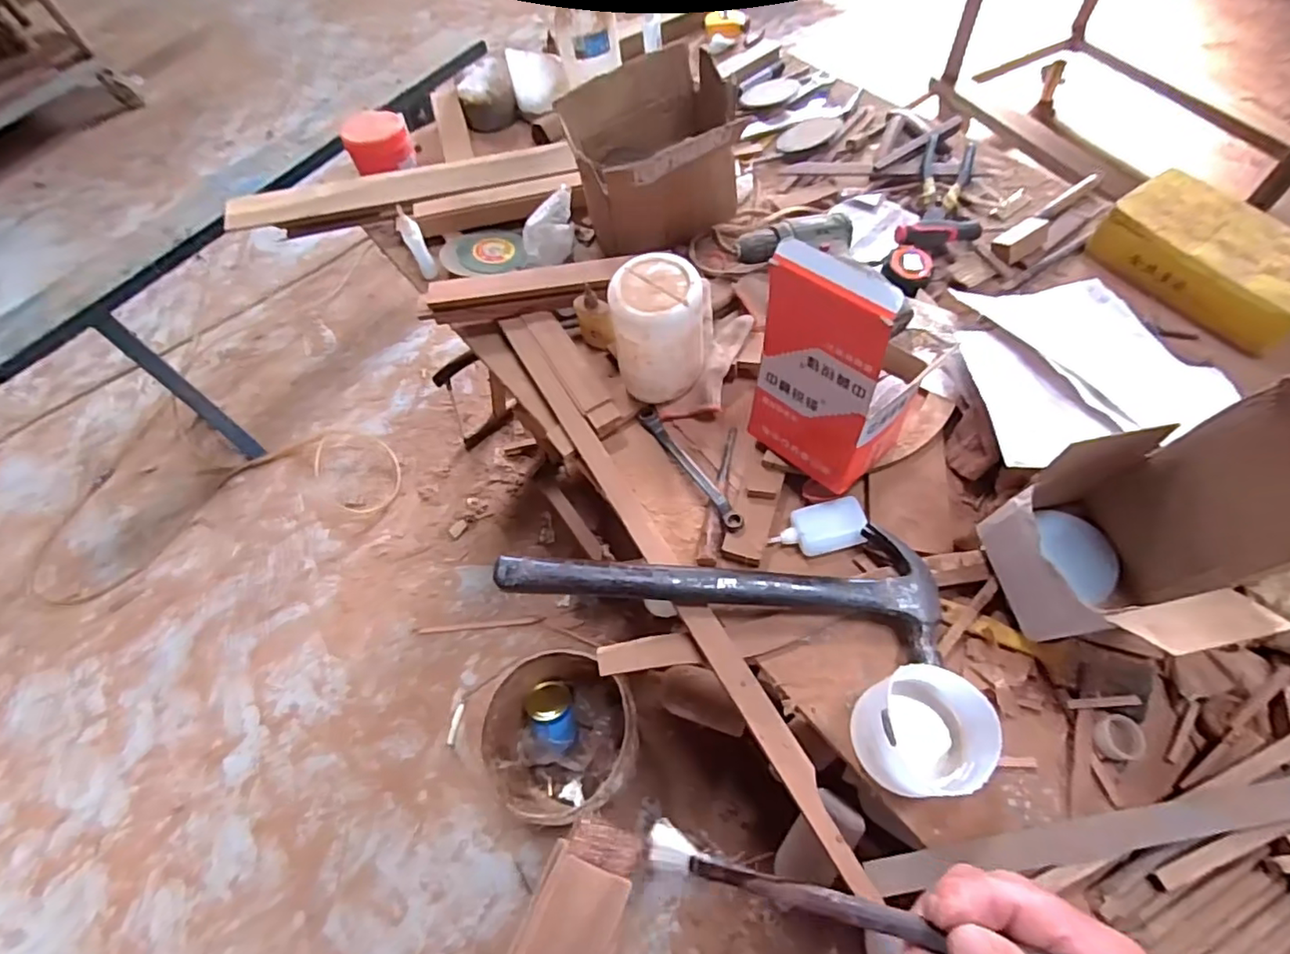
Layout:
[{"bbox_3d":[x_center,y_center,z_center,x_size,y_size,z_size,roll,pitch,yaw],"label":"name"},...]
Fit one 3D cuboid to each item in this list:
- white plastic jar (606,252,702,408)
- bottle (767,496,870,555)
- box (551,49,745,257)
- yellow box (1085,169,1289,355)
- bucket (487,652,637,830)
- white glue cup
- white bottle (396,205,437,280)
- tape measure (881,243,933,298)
[{"bbox_3d":[0.017,-0.148,0.667,0.097,0.171,0.087,2,61,7],"label":"white plastic jar"},{"bbox_3d":[0.178,0.051,0.620,0.093,0.023,0.053,-11,60,0],"label":"bottle"},{"bbox_3d":[0.016,-0.408,0.795,0.204,0.167,0.167,-19,60,-5],"label":"box"},{"bbox_3d":[0.669,-0.257,0.706,0.115,0.073,0.231,-30,62,-11],"label":"yellow box"},{"bbox_3d":[-0.142,0.476,1.090,0.244,0.263,0.246,-3,60,5],"label":"bucket"},{"bbox_3d":[0.226,0.211,0.497,0.092,0.079,0.090,-3,60,5],"label":"white glue cup"},{"bbox_3d":[-0.320,-0.325,0.841,0.026,0.101,0.026,-31,43,-14],"label":"white bottle"},{"bbox_3d":[0.338,-0.264,0.765,0.057,0.027,0.056,-33,63,-12],"label":"tape measure"}]

